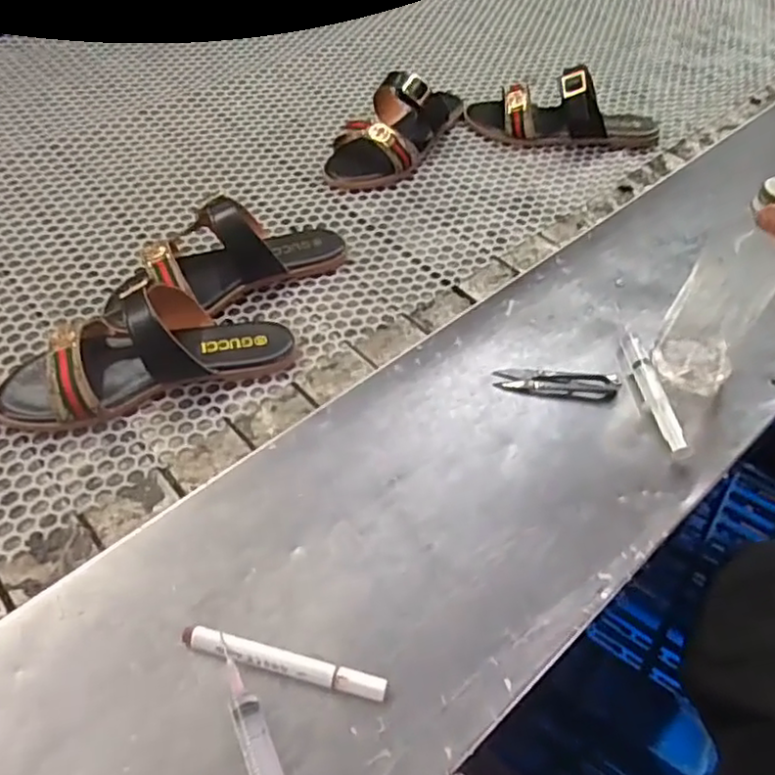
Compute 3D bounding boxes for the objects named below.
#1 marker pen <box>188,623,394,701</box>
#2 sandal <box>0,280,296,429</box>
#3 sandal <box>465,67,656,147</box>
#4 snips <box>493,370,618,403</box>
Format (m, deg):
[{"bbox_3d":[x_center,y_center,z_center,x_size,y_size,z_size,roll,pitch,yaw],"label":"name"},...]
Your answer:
[{"bbox_3d":[-0.063,0.166,0.395,0.125,0.010,0.013,14,53,6],"label":"marker pen"},{"bbox_3d":[-0.205,-0.040,0.542,0.231,0.084,0.093,-20,55,-17],"label":"sandal"},{"bbox_3d":[0.221,-0.342,0.806,0.232,0.083,0.074,11,52,7],"label":"sandal"},{"bbox_3d":[0.141,-0.005,0.541,0.099,0.013,0.017,5,53,0],"label":"snips"}]

